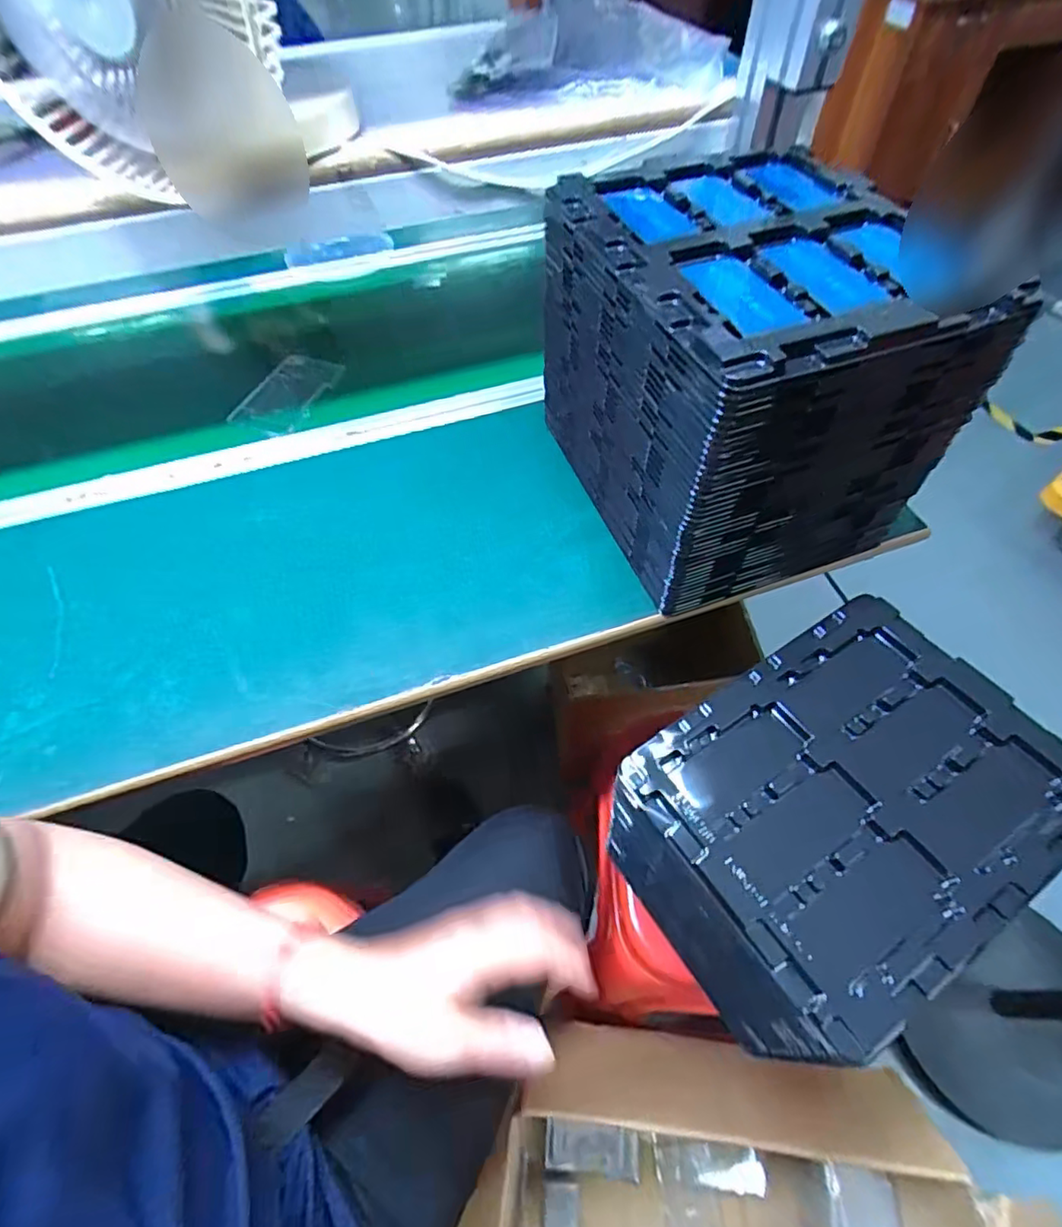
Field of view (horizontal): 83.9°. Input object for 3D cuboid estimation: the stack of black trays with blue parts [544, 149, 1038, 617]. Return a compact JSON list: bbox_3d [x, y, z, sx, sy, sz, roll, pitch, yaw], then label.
[{"bbox_3d":[0.158,-0.185,0.483,0.207,0.232,0.256,-18,59,-10],"label":"stack of black trays with blue parts"}]

